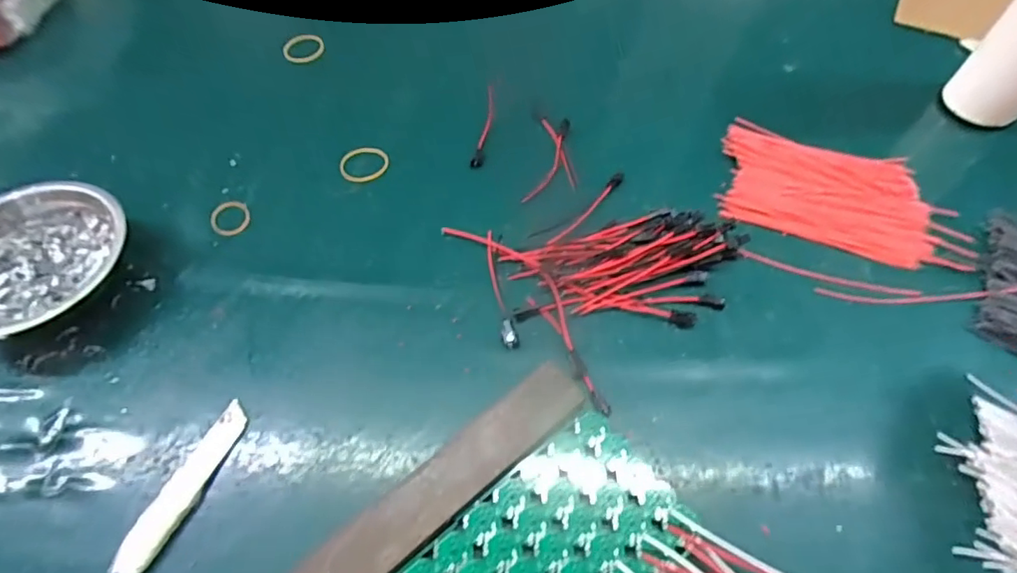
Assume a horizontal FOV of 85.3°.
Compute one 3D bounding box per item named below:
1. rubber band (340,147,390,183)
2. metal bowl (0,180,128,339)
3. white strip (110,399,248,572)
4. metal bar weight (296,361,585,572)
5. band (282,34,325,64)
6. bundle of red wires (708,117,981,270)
[{"bbox_3d":[-0.123,-0.105,0.468,0.039,0.004,0.039,0,59,0],"label":"rubber band"},{"bbox_3d":[-0.328,-0.014,0.388,0.122,0.044,0.122,0,59,0],"label":"metal bowl"},{"bbox_3d":[-0.193,0.117,0.328,0.021,0.007,0.104,20,61,12],"label":"white strip"},{"bbox_3d":[-0.037,0.118,0.326,0.200,0.020,0.036,-37,65,-20],"label":"metal bar weight"},{"bbox_3d":[-0.204,-0.238,0.548,0.040,0.004,0.040,22,61,13],"label":"band"},{"bbox_3d":[0.273,-0.077,0.452,0.189,0.009,0.110,17,60,10],"label":"bundle of red wires"}]

